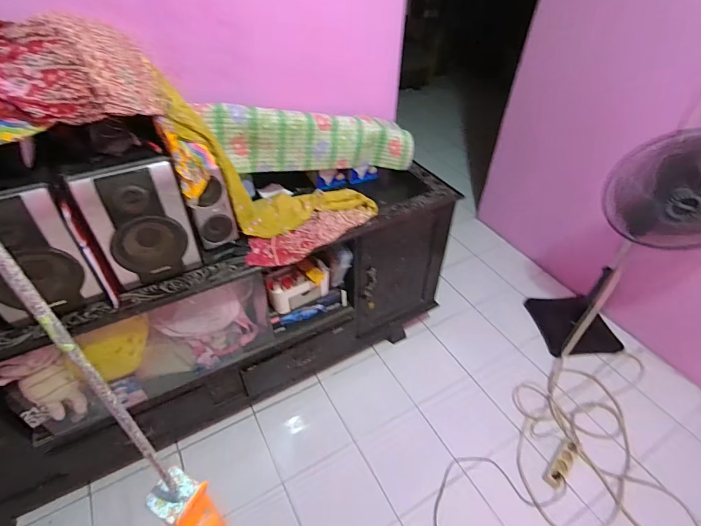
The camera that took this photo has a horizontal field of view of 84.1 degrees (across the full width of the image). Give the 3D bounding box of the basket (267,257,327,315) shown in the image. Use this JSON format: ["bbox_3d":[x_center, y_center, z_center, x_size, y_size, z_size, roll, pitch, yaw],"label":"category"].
[{"bbox_3d":[-0.180,0.084,1.372,0.214,0.144,0.102,-22,47,-25],"label":"basket"}]

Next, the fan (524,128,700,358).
[{"bbox_3d":[1.107,-0.025,1.546,0.431,0.994,0.465,-29,50,-30],"label":"fan"}]

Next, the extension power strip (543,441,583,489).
[{"bbox_3d":[0.770,0.717,1.405,0.204,0.044,0.059,-32,52,-33],"label":"extension power strip"}]

